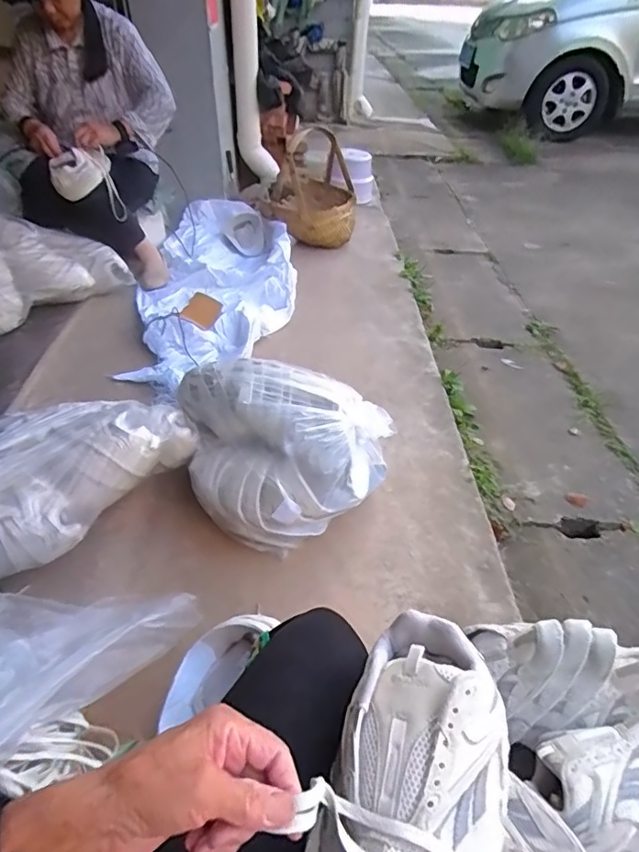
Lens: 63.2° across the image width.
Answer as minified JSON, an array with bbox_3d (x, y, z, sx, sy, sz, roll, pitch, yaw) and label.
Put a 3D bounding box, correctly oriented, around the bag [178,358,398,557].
[{"bbox_3d":[-0.103,0.039,0.979,0.401,0.212,0.283,20,44,21],"label":"bag"}]

